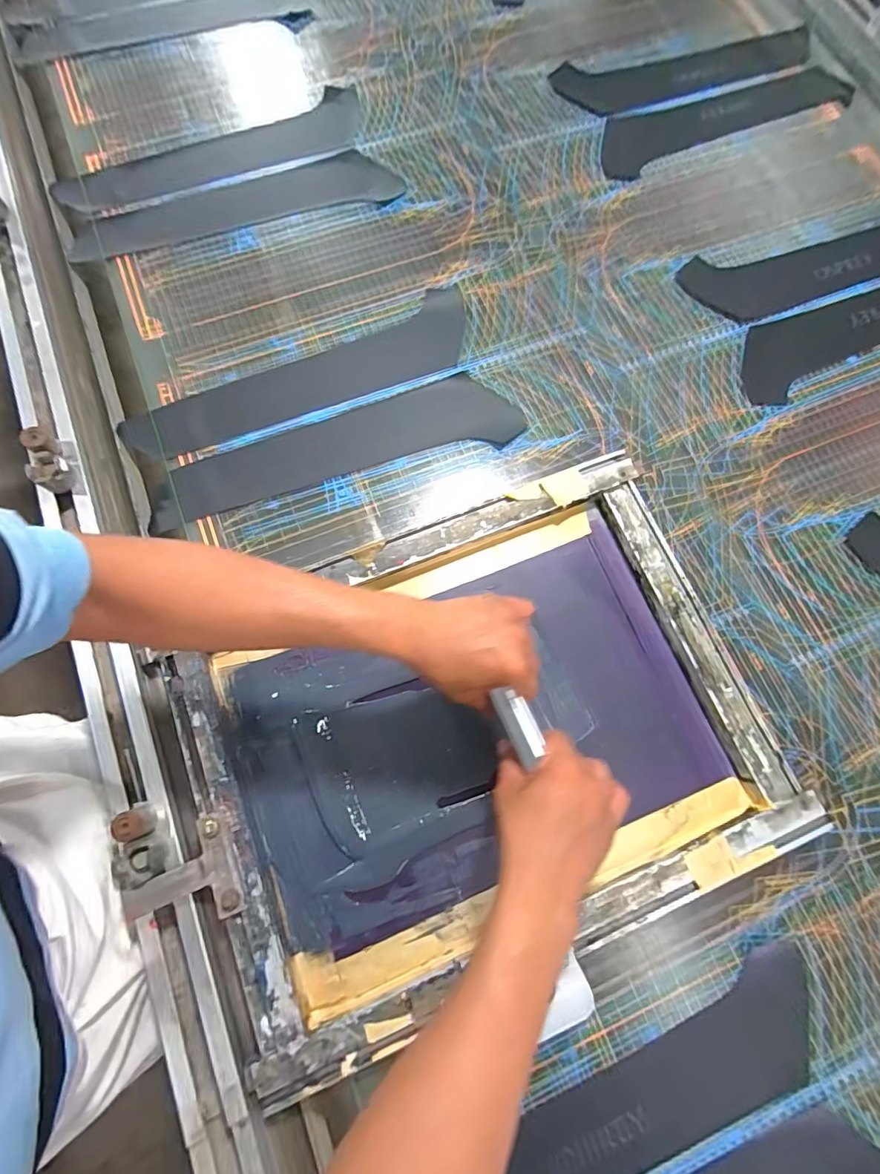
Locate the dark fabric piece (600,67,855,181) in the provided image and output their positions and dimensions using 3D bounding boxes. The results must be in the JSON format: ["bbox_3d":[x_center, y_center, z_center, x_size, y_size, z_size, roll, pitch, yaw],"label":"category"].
[{"bbox_3d":[0.420,-0.705,0.742,0.424,0.006,0.113,-22,76,-7],"label":"dark fabric piece"}]

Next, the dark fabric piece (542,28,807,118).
[{"bbox_3d":[0.380,-0.794,0.764,0.394,0.011,0.106,-12,75,-4],"label":"dark fabric piece"}]

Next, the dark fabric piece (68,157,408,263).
[{"bbox_3d":[-0.279,-0.525,0.680,0.435,0.010,0.096,-17,76,-6],"label":"dark fabric piece"}]

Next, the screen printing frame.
[{"bbox_3d":[0.032,0.138,0.491,0.527,0.032,0.413,-22,76,-7],"label":"screen printing frame"}]

